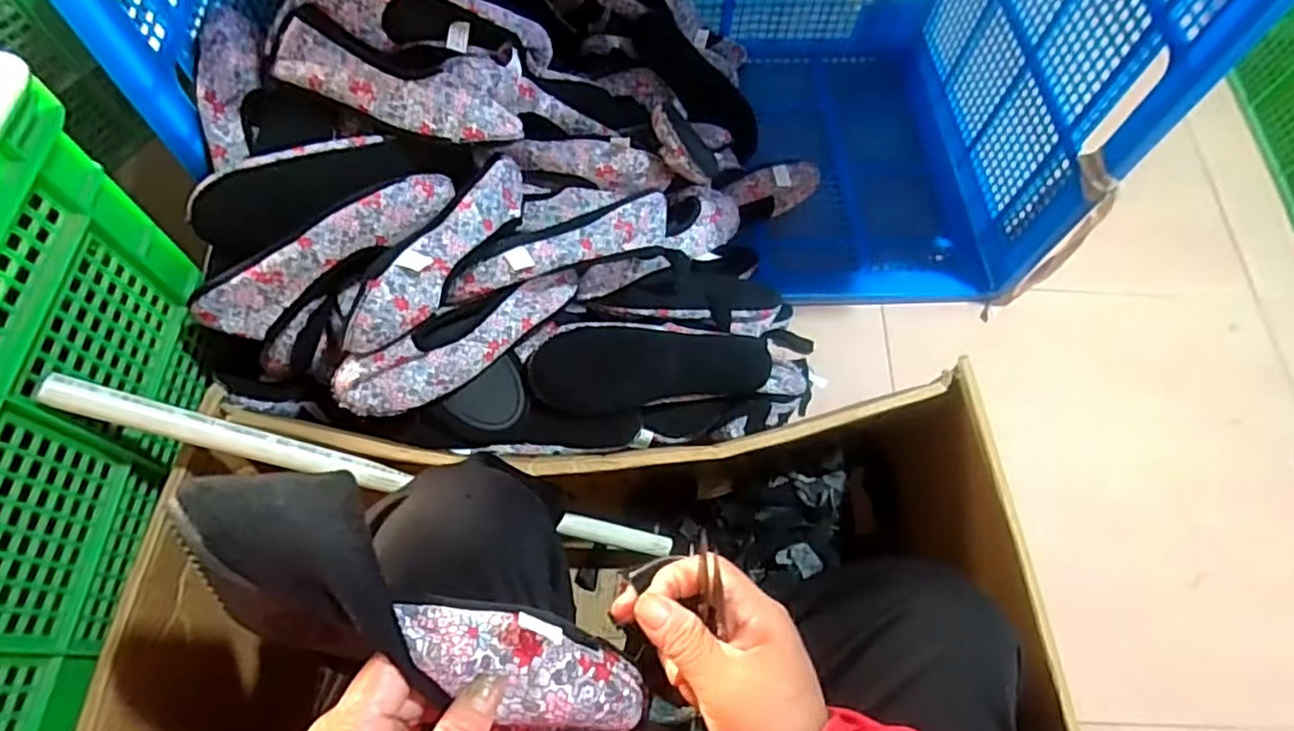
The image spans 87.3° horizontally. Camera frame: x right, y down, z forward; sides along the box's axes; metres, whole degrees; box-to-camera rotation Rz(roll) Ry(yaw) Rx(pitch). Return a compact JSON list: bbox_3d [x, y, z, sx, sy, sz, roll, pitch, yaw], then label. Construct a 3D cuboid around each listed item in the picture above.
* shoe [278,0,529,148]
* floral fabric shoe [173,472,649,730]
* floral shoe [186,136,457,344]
[{"bbox_3d":[-0.251,-0.277,0.677,0.256,0.061,0.090,24,67,10],"label":"shoe"},{"bbox_3d":[-0.106,0.119,0.321,0.232,0.061,0.072,30,66,-8],"label":"floral fabric shoe"},{"bbox_3d":[-0.311,-0.135,0.637,0.254,0.065,0.123,-30,69,-14],"label":"floral shoe"}]

